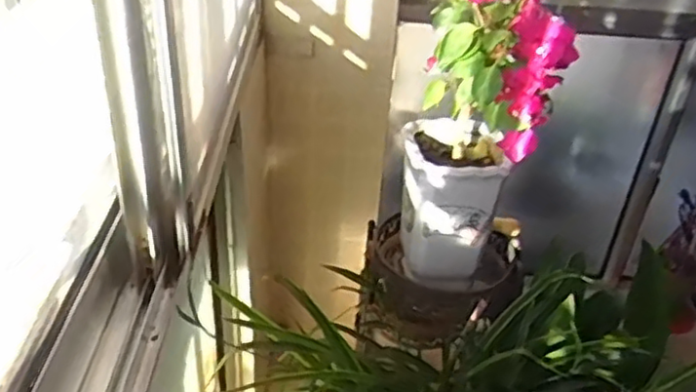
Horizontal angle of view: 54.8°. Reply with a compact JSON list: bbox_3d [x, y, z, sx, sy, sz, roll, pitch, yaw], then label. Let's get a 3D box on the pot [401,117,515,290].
[{"bbox_3d":[0.160,0.020,1.112,0.154,0.249,0.168,6,34,3],"label":"pot"}]

